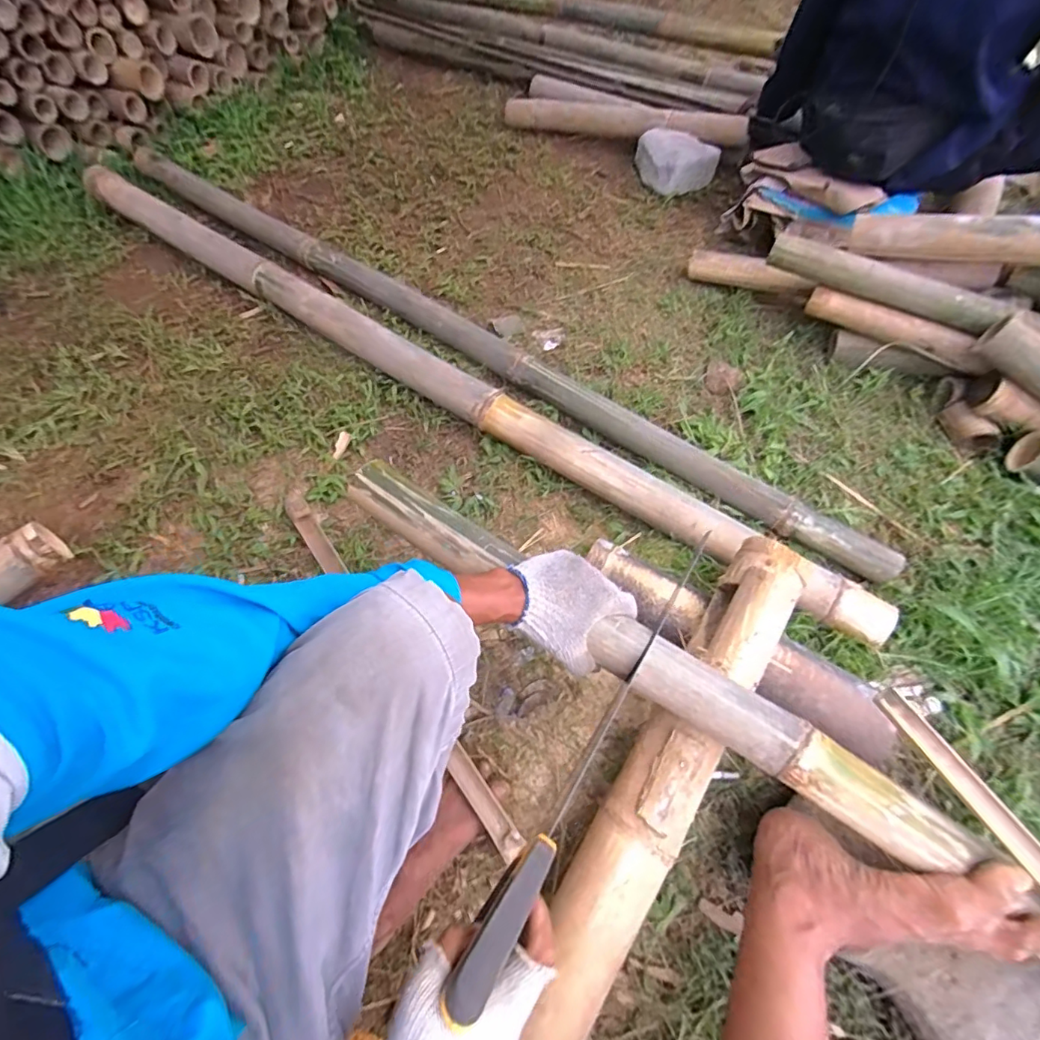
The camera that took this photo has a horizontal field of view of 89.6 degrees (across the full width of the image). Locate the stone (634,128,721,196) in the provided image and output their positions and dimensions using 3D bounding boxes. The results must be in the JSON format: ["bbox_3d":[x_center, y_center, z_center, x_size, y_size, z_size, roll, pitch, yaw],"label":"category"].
[{"bbox_3d":[0.409,-0.973,1.397,0.161,0.119,0.184,-21,61,-13],"label":"stone"}]

